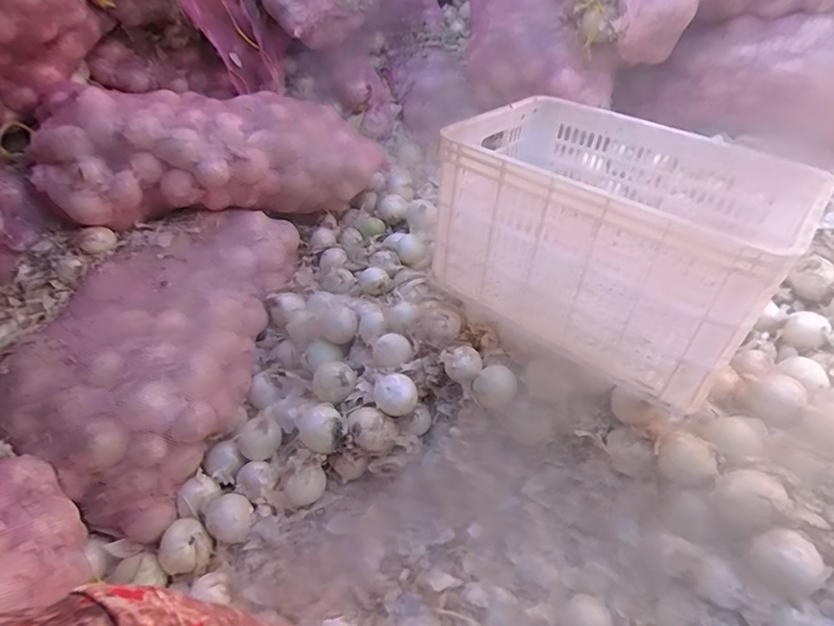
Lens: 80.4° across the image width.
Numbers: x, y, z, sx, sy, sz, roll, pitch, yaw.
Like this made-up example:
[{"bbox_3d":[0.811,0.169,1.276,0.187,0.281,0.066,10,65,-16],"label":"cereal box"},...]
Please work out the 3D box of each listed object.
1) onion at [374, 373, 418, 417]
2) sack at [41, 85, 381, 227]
[{"bbox_3d":[-0.038,0.145,0.908,0.078,0.065,0.065,-3,45,3],"label":"onion"},{"bbox_3d":[-0.466,-0.384,1.199,0.756,0.250,0.227,-12,42,-31],"label":"sack"}]

